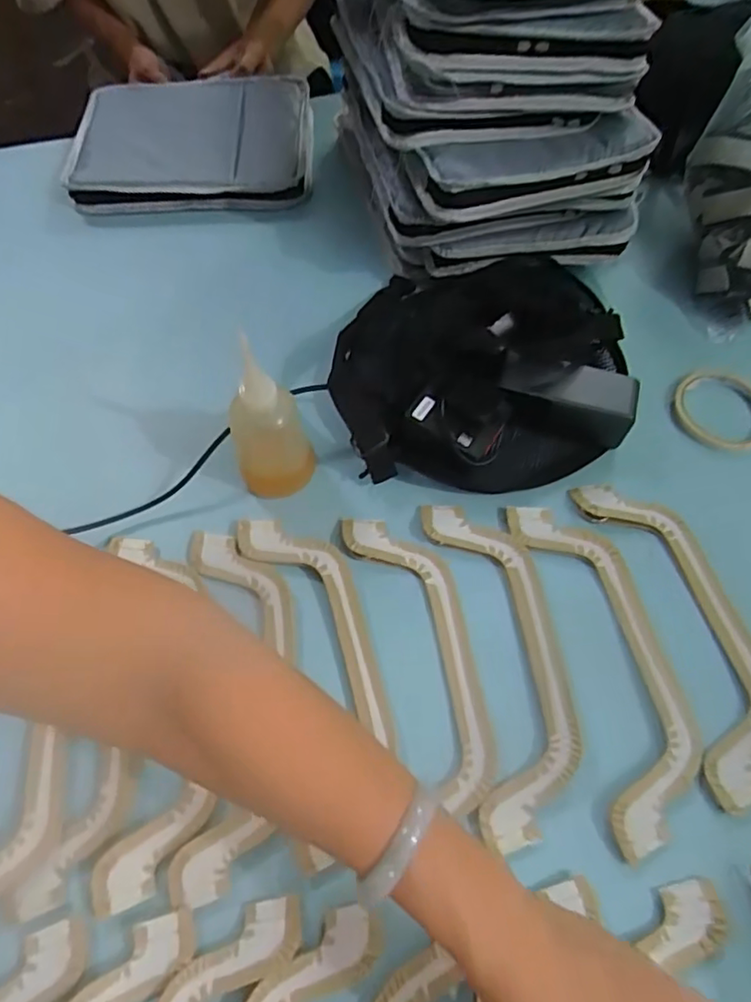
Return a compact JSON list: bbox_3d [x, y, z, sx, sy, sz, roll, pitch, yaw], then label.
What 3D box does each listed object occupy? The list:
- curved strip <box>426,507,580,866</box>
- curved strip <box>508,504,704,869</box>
[{"bbox_3d":[0.099,0.116,0.473,0.082,0.009,0.264,-7,61,-2],"label":"curved strip"},{"bbox_3d":[0.184,0.119,0.477,0.086,0.018,0.267,-12,61,-5],"label":"curved strip"}]

